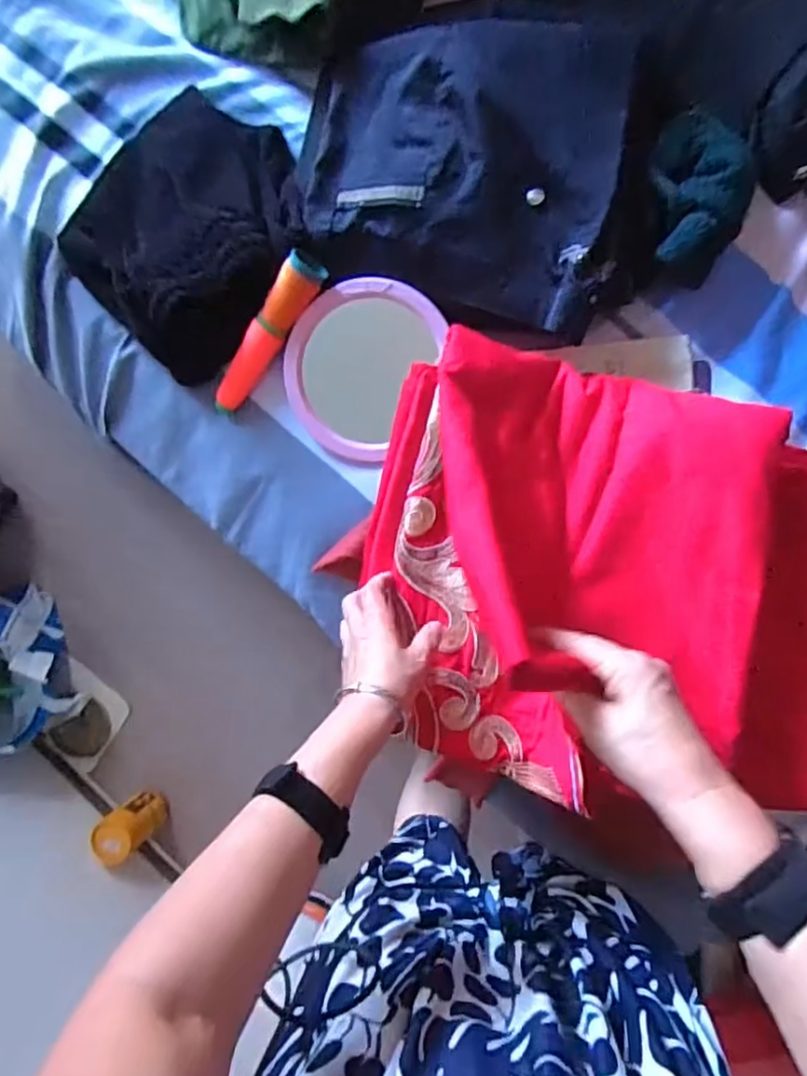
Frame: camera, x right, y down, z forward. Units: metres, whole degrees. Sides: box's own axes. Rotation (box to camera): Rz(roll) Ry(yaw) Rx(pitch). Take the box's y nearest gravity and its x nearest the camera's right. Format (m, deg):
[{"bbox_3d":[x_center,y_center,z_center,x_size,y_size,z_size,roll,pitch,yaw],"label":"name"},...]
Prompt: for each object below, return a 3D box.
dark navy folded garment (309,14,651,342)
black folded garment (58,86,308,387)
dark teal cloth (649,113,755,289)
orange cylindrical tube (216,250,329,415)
[{"bbox_3d":[0.060,-0.339,0.572,0.333,0.050,0.259,11,95,9],"label":"dark navy folded garment"},{"bbox_3d":[-0.226,-0.326,0.640,0.251,0.100,0.260,0,93,9],"label":"black folded garment"},{"bbox_3d":[0.272,-0.315,0.556,0.088,0.059,0.143,-1,93,9],"label":"dark teal cloth"},{"bbox_3d":[-0.143,-0.200,0.630,0.031,0.035,0.188,45,119,5],"label":"orange cylindrical tube"}]

